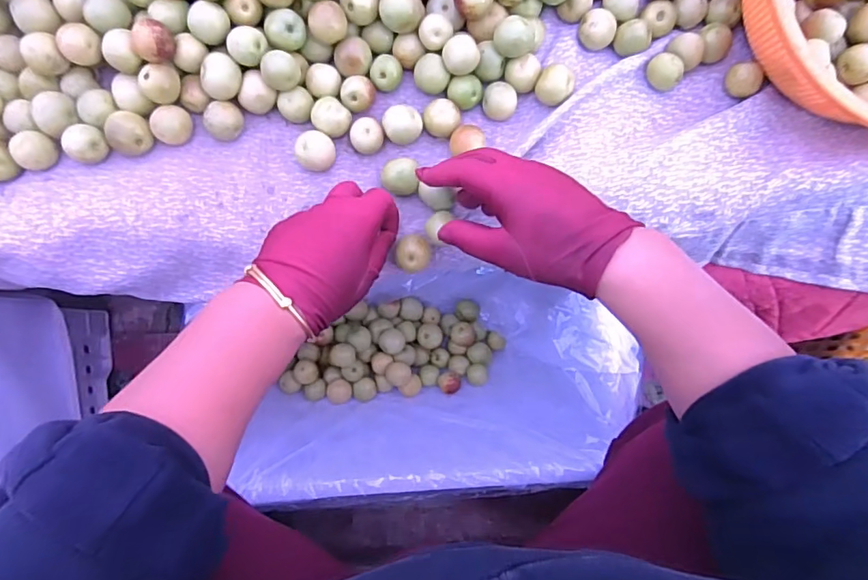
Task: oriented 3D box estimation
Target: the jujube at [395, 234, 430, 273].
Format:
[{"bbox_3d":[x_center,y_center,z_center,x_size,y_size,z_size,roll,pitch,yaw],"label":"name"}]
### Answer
[{"bbox_3d":[-0.017,-0.028,0.410,0.027,0.021,0.029,1,87,-2],"label":"jujube"}]

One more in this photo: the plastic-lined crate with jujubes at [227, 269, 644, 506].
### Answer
[{"bbox_3d":[-0.008,0.092,0.580,0.369,0.180,0.212,-4,88,-2],"label":"plastic-lined crate with jujubes"}]

